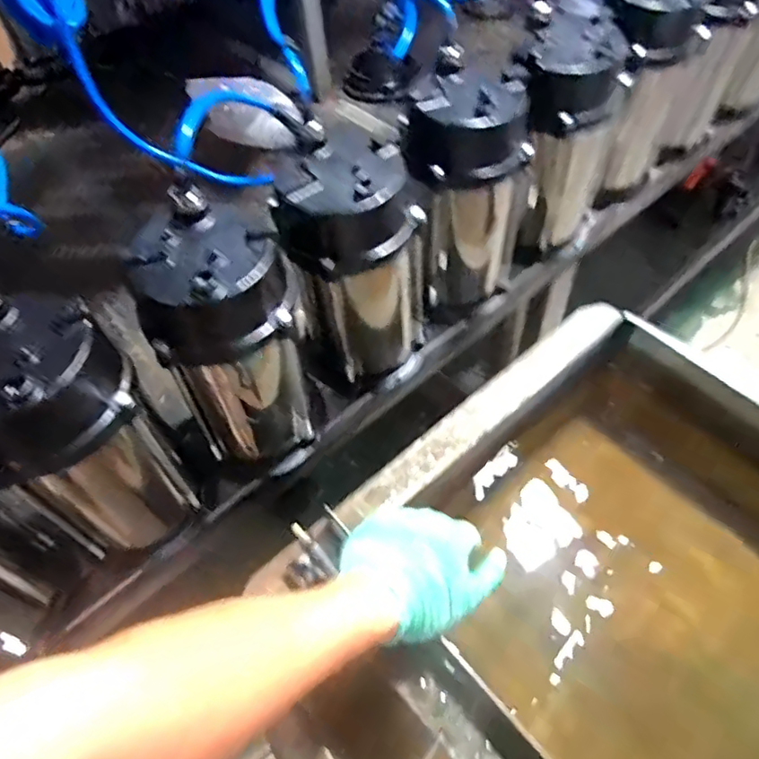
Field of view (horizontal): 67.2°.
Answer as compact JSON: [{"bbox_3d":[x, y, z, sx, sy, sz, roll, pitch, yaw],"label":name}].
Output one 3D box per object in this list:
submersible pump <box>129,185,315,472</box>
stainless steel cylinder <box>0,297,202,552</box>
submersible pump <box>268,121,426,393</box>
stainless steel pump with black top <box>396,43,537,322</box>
[{"bbox_3d":[-0.126,-0.021,0.522,0.115,0.261,0.109,-8,55,0],"label":"submersible pump"},{"bbox_3d":[-0.241,0.054,0.472,0.111,0.248,0.120,30,63,23],"label":"stainless steel cylinder"},{"bbox_3d":[-0.019,-0.105,0.567,0.115,0.251,0.102,-15,55,-5],"label":"submersible pump"},{"bbox_3d":[0.092,-0.195,0.624,0.118,0.246,0.109,-5,55,2],"label":"stainless steel pump with black top"}]

